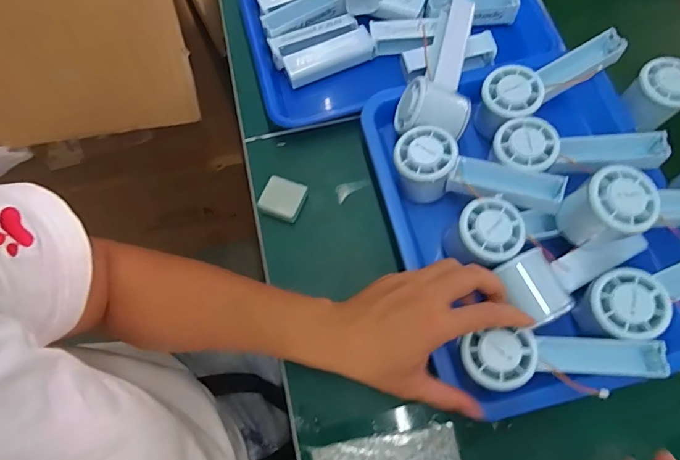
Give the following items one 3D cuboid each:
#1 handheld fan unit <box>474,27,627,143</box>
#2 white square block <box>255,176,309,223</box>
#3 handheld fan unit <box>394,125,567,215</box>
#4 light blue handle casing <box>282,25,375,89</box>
[{"bbox_3d":[0.208,-0.151,0.442,0.169,0.044,0.063,-33,73,-10],"label":"handheld fan unit"},{"bbox_3d":[-0.059,-0.032,0.448,0.041,0.019,0.038,21,72,8],"label":"white square block"},{"bbox_3d":[0.126,-0.049,0.411,0.152,0.054,0.058,16,71,6],"label":"handheld fan unit"},{"bbox_3d":[-0.012,-0.196,0.493,0.101,0.021,0.031,-21,71,-7],"label":"light blue handle casing"}]

